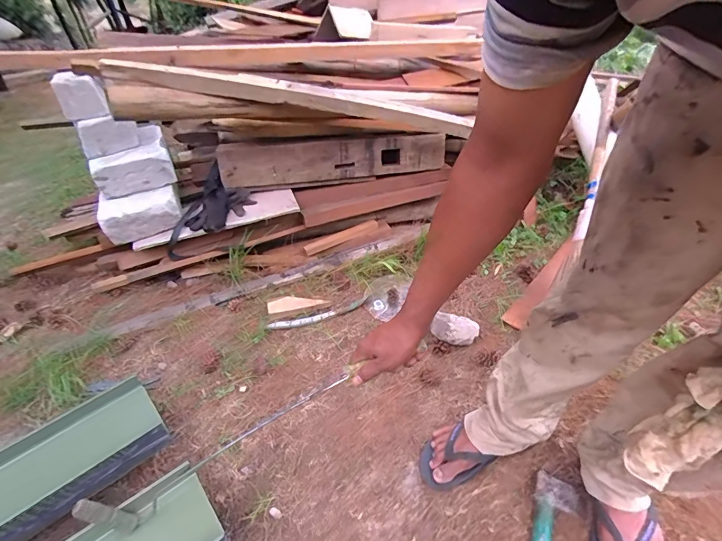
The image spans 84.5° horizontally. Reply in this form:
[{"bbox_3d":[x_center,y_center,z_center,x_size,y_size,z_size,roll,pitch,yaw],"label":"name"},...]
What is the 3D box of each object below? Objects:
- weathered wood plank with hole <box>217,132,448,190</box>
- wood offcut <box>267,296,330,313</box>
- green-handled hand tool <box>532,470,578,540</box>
[{"bbox_3d":[-0.076,-0.365,1.278,0.715,0.141,0.047,-11,41,-7],"label":"weathered wood plank with hole"},{"bbox_3d":[-0.189,0.091,1.179,0.173,0.014,0.051,-8,41,-6],"label":"wood offcut"},{"bbox_3d":[0.329,0.492,0.694,0.068,0.032,0.258,15,44,20],"label":"green-handled hand tool"}]

